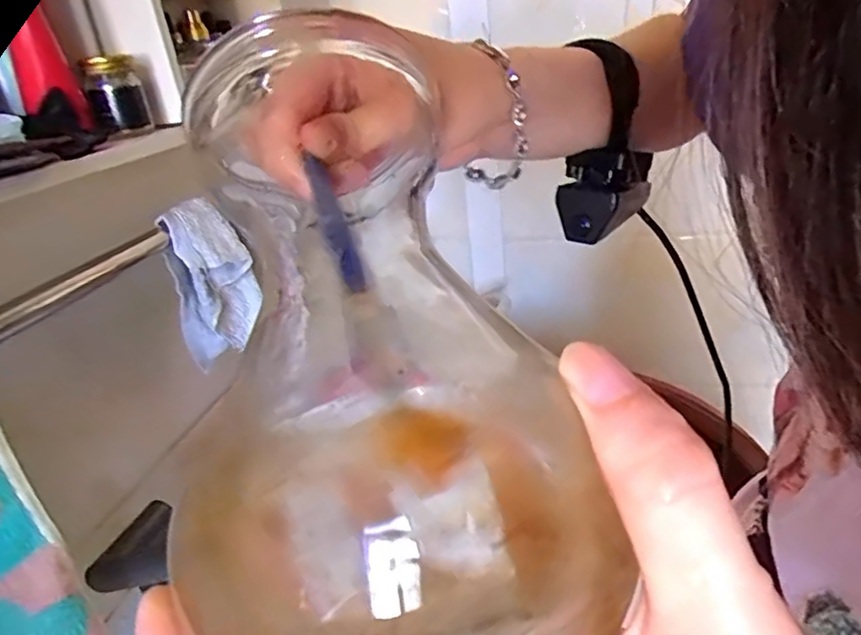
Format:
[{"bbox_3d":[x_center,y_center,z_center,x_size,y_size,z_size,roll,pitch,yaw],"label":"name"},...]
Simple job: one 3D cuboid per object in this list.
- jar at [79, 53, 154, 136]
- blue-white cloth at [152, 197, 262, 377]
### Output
[{"bbox_3d":[-0.223,-0.158,0.401,0.035,0.049,0.042,-18,29,-20],"label":"jar"},{"bbox_3d":[-0.188,-0.026,0.494,0.070,0.149,0.067,-16,29,-17],"label":"blue-white cloth"}]

